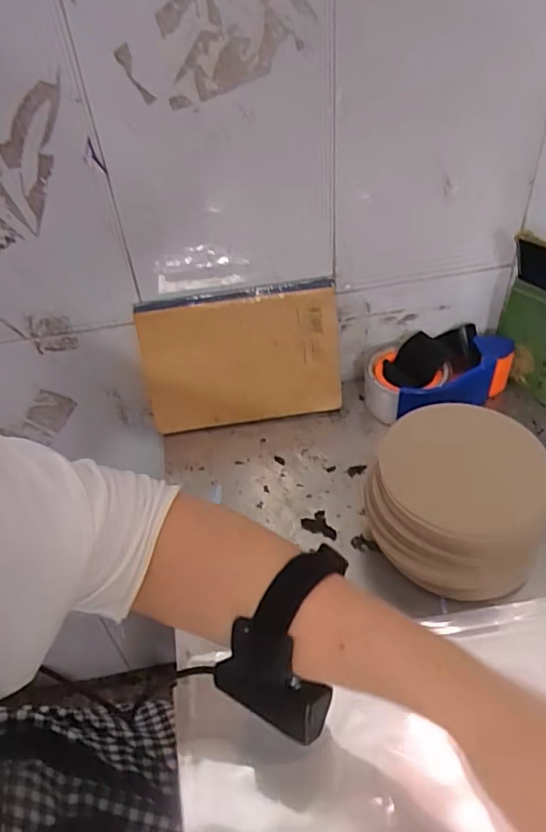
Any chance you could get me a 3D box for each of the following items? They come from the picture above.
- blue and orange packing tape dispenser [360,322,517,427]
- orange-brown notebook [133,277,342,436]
[{"bbox_3d":[0.178,-0.045,0.638,0.157,0.061,0.105,-24,49,-18],"label":"blue and orange packing tape dispenser"},{"bbox_3d":[-0.032,-0.059,0.611,0.202,0.145,0.014,-8,24,-3],"label":"orange-brown notebook"}]

